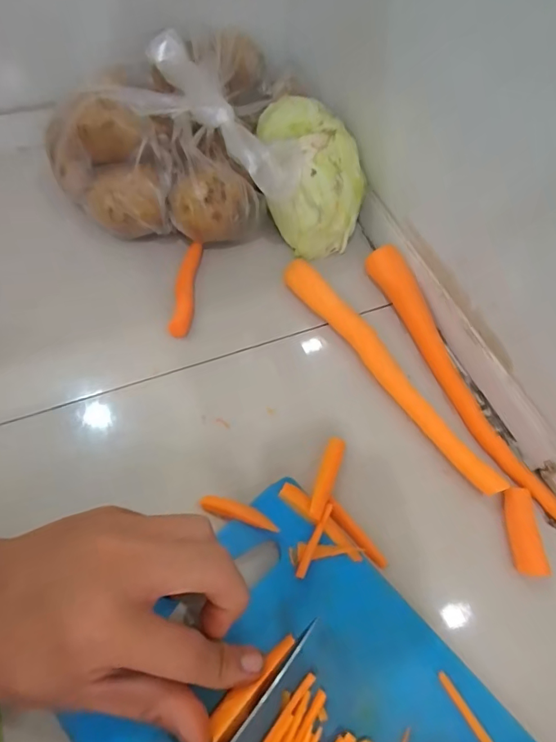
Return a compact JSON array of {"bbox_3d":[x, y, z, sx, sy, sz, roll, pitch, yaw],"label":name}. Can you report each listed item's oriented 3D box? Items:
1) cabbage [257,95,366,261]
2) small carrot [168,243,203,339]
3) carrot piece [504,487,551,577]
[{"bbox_3d":[0.025,-0.142,0.328,0.068,0.085,0.077,-6,61,-7],"label":"cabbage"},{"bbox_3d":[-0.065,-0.061,0.315,0.013,0.012,0.083,5,60,-1],"label":"small carrot"},{"bbox_3d":[0.136,0.089,0.244,0.013,0.012,0.045,0,60,-4],"label":"carrot piece"}]

